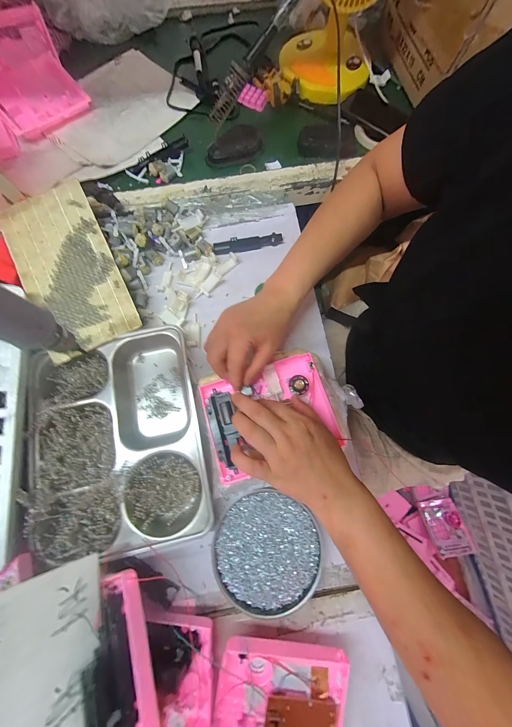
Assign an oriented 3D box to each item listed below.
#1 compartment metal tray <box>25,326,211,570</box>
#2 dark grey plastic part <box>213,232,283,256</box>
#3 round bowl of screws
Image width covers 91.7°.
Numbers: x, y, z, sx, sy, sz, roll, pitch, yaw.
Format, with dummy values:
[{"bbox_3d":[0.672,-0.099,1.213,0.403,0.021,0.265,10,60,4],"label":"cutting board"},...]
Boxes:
[{"bbox_3d":[-0.188,0.100,0.341,0.216,0.041,0.279,-13,76,-3],"label":"compartment metal tray"},{"bbox_3d":[-0.014,-0.208,0.435,0.120,0.013,0.021,-8,76,-2],"label":"dark grey plastic part"},{"bbox_3d":[0.013,0.235,0.314,0.135,0.022,0.134,0,76,0],"label":"round bowl of screws"}]

